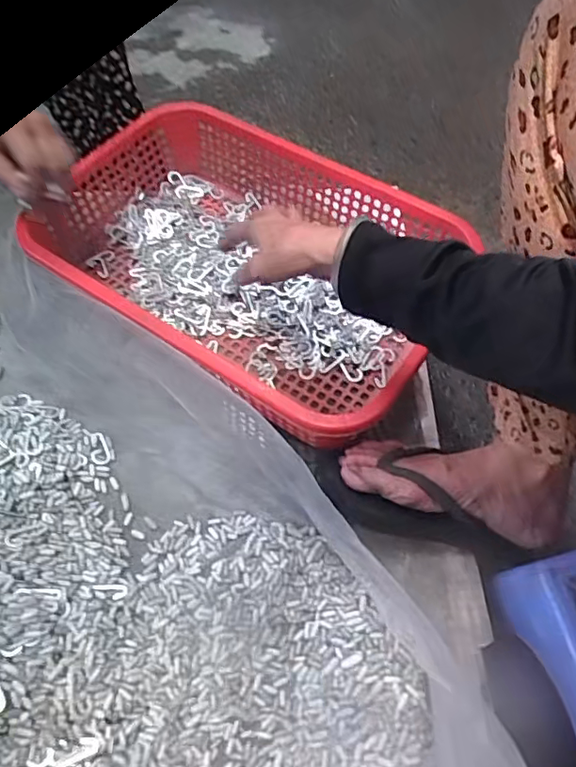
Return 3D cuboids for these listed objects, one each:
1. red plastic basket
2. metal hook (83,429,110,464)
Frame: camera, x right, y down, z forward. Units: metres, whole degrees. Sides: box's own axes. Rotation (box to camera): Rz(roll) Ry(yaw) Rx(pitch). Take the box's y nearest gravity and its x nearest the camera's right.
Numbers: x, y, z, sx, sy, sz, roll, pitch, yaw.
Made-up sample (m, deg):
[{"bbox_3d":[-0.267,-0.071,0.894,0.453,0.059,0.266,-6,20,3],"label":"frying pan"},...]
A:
[{"bbox_3d":[-0.053,-0.140,0.646,0.459,0.111,0.302,32,64,19],"label":"red plastic basket"},{"bbox_3d":[-0.199,0.064,0.584,0.018,0.004,0.045,-21,61,-12],"label":"metal hook"}]

